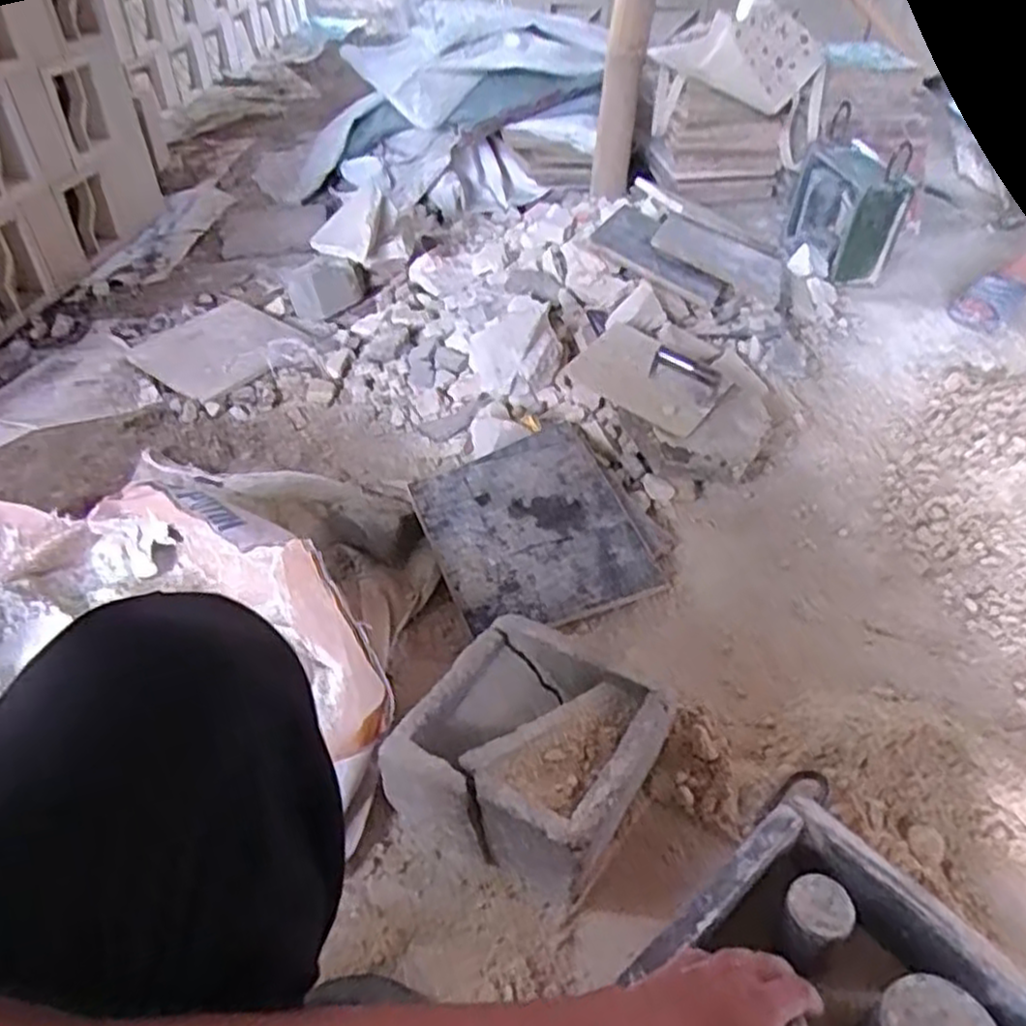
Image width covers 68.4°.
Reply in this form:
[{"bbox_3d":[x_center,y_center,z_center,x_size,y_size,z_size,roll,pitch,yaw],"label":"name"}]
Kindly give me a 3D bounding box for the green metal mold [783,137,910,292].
[{"bbox_3d":[0.702,-0.646,1.581,0.140,0.225,0.245,-7,45,-10],"label":"green metal mold"}]

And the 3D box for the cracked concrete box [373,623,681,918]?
[{"bbox_3d":[0.018,0.220,0.715,0.205,0.099,0.209,25,48,22],"label":"cracked concrete box"}]

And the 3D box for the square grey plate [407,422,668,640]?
[{"bbox_3d":[0.022,0.017,0.964,0.250,0.023,0.274,-19,61,-17],"label":"square grey plate"}]

